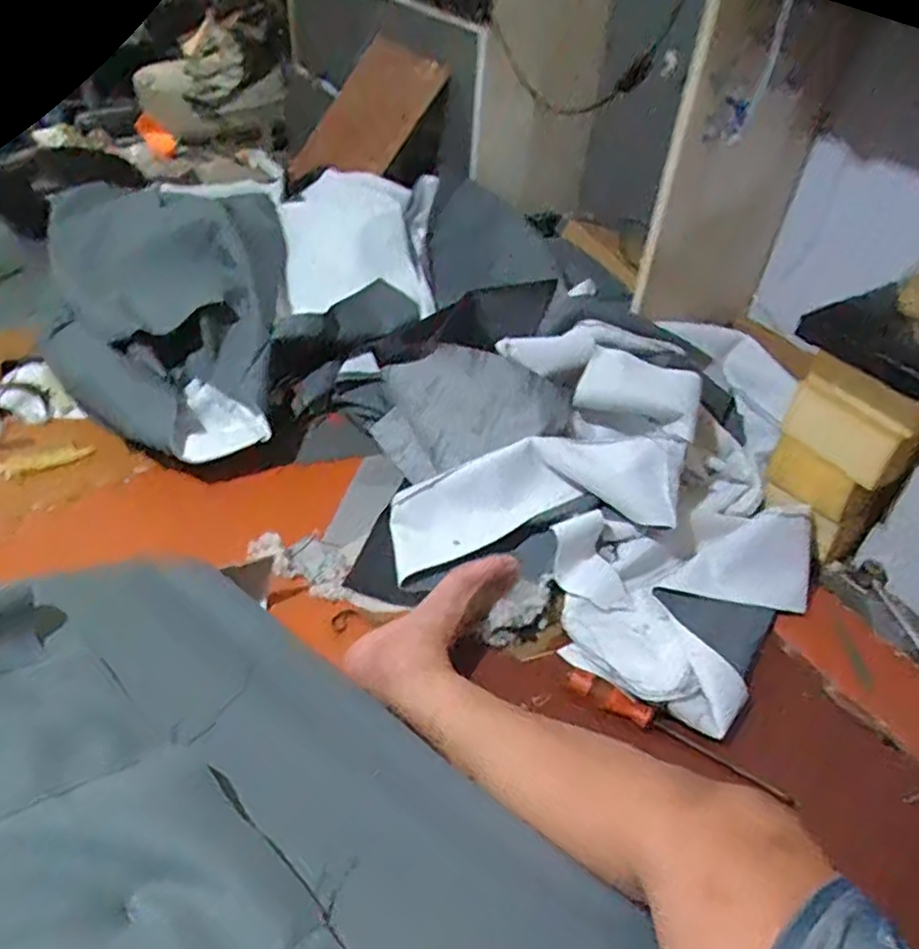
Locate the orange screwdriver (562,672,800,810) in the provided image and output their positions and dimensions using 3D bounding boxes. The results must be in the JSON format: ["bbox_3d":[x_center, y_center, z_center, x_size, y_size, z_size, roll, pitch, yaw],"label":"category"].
[{"bbox_3d":[0.241,0.292,0.775,0.262,0.035,0.029,25,45,20],"label":"orange screwdriver"}]

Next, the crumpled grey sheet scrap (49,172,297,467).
[{"bbox_3d":[-0.492,-0.270,1.143,0.399,0.216,0.570,-4,43,-11],"label":"crumpled grey sheet scrap"}]

